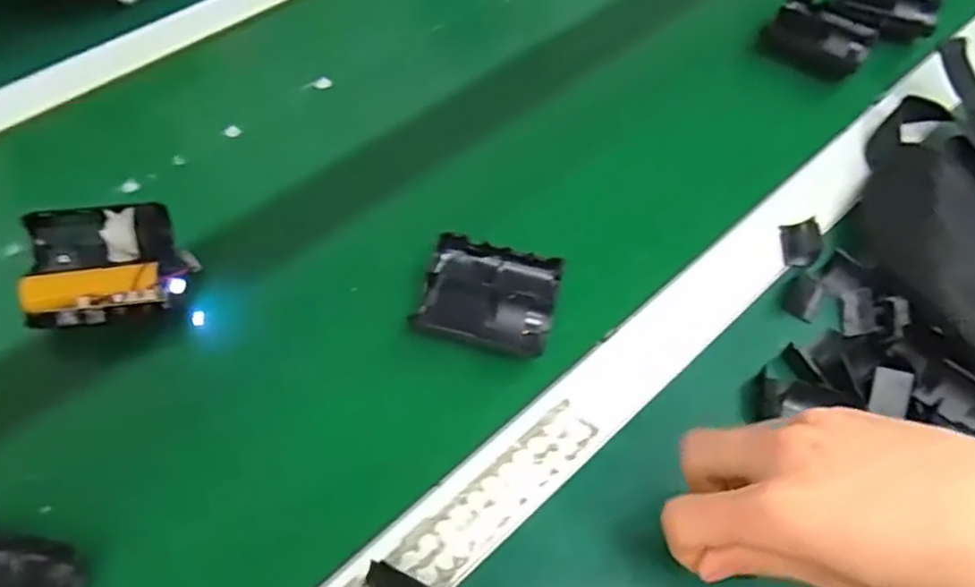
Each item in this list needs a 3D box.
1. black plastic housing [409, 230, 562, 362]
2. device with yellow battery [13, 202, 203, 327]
[{"bbox_3d":[0.001,0.003,0.409,0.076,0.022,0.064,13,58,6],"label":"black plastic housing"},{"bbox_3d":[-0.223,-0.016,0.406,0.084,0.047,0.064,-13,59,-11],"label":"device with yellow battery"}]

